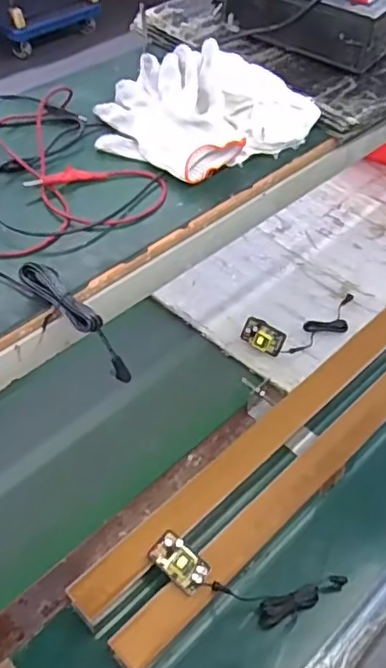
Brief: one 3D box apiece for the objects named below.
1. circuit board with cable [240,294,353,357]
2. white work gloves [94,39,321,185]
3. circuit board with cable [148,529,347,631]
[{"bbox_3d":[0.198,-0.017,1.030,0.239,0.046,0.087,-18,52,-17],"label":"circuit board with cable"},{"bbox_3d":[0.002,-0.237,0.629,0.215,0.054,0.171,28,54,19],"label":"white work gloves"},{"bbox_3d":[0.068,0.307,0.739,0.250,0.090,0.075,7,49,5],"label":"circuit board with cable"}]

